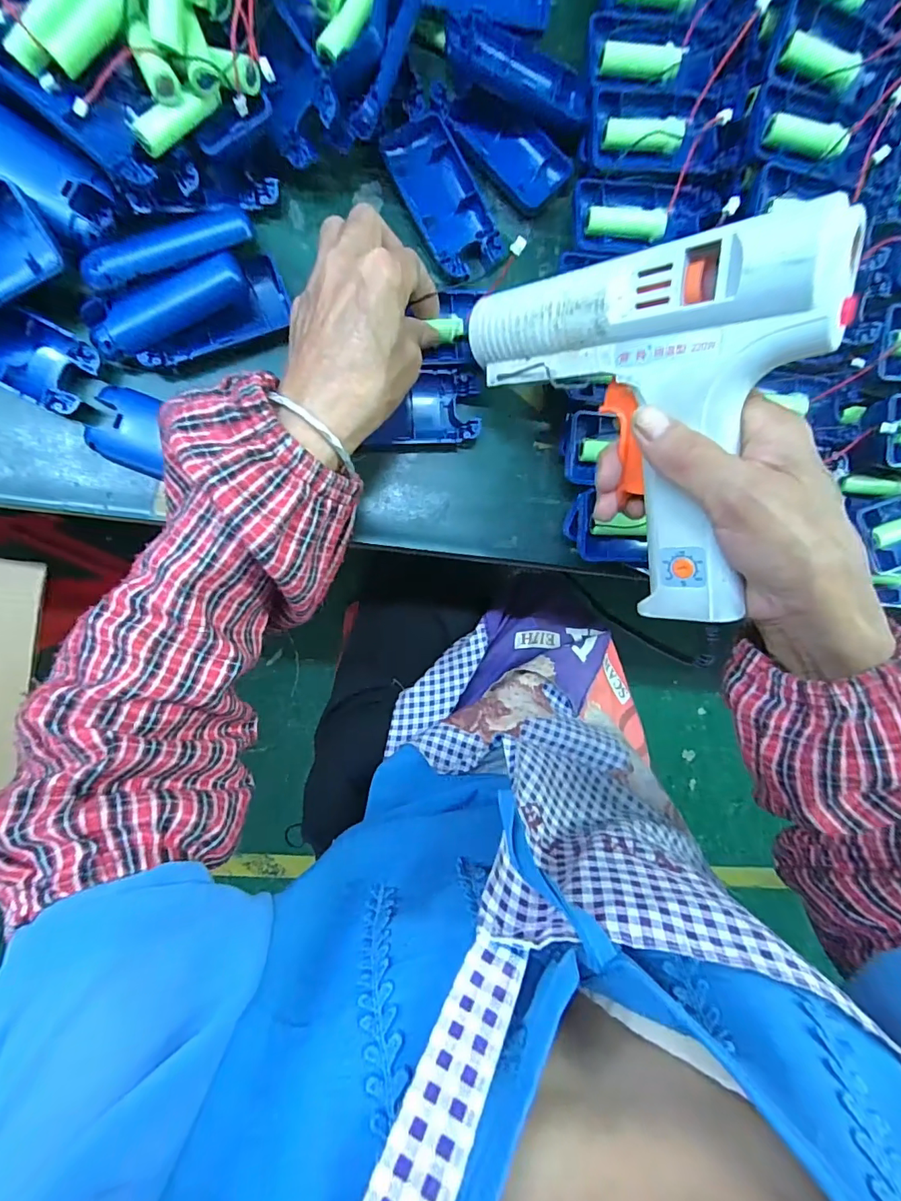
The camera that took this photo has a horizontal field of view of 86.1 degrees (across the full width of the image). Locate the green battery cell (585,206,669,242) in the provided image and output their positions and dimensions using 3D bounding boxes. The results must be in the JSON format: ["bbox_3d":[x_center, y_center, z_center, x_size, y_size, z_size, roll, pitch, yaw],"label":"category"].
[{"bbox_3d":[0.106,-0.229,0.293,0.047,0.014,0.015,4,91,-8],"label":"green battery cell"}]

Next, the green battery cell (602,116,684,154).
[{"bbox_3d":[0.117,-0.281,0.291,0.049,0.012,0.013,-4,93,-8],"label":"green battery cell"}]

